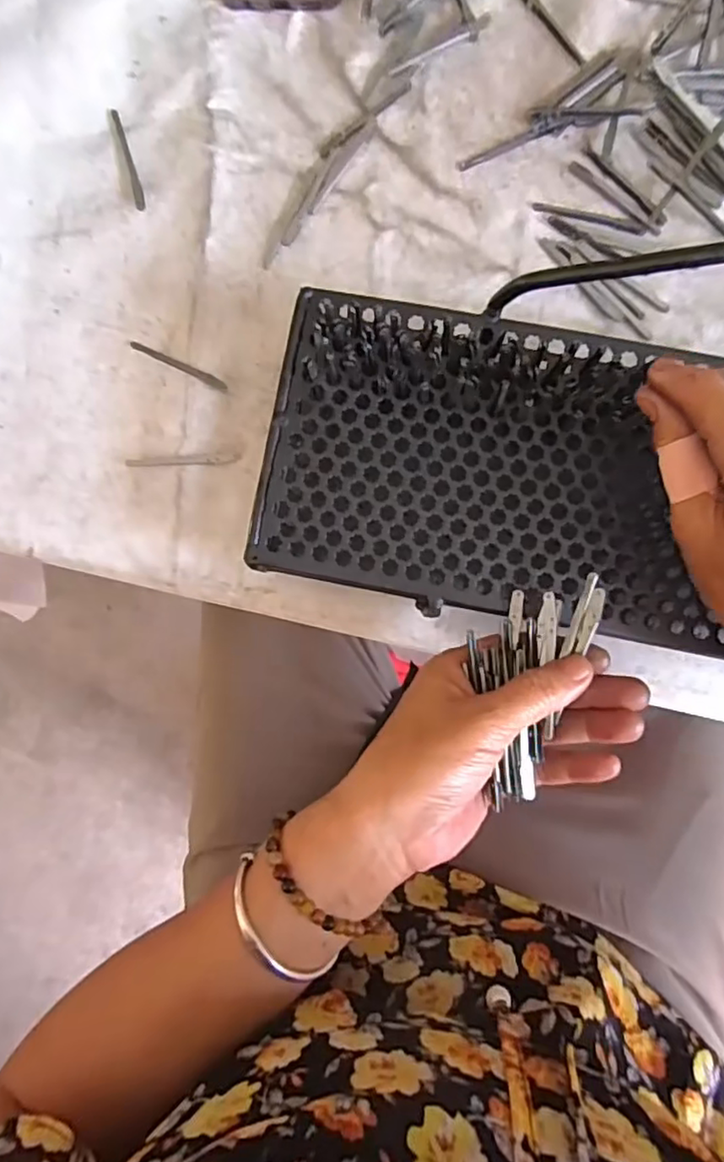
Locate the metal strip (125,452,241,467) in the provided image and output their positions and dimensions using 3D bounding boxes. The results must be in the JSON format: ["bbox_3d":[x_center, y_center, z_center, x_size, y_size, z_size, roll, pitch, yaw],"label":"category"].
[{"bbox_3d":[-0.108,-0.073,0.371,0.070,0.004,0.006,-3,87,3],"label":"metal strip"}]

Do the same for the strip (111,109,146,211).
[{"bbox_3d":[-0.147,-0.266,0.385,0.007,0.004,0.069,-16,86,2],"label":"strip"}]

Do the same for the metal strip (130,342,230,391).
[{"bbox_3d":[-0.111,-0.131,0.372,0.066,0.004,0.006,27,89,4],"label":"metal strip"}]

